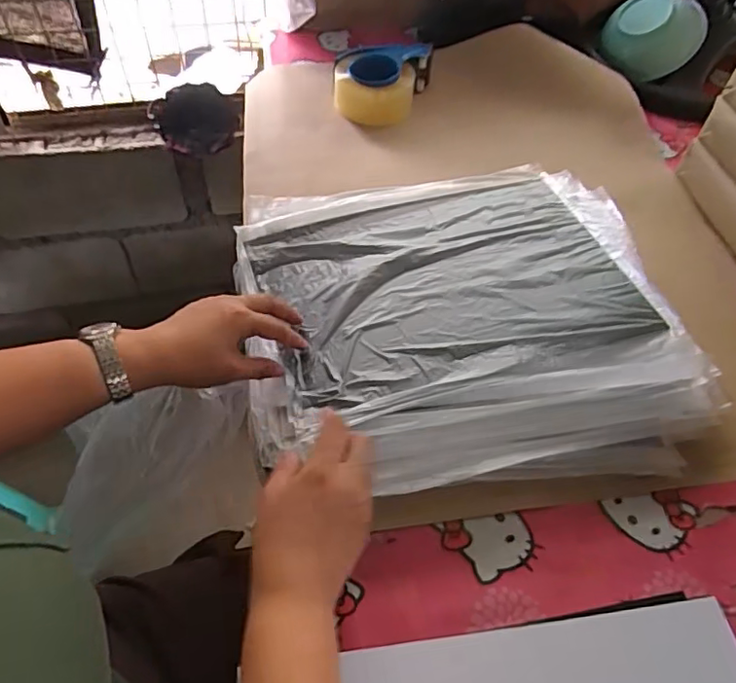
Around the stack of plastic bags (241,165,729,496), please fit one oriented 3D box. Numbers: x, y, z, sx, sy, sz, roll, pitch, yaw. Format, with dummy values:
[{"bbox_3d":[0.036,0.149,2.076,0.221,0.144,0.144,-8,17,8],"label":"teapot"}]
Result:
[{"bbox_3d":[0.100,-0.032,0.591,0.435,0.057,0.362,-2,54,-4],"label":"stack of plastic bags"}]

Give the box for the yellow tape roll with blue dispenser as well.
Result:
[{"bbox_3d":[0.019,-0.400,0.865,0.128,0.068,0.133,16,55,9],"label":"yellow tape roll with blue dispenser"}]

